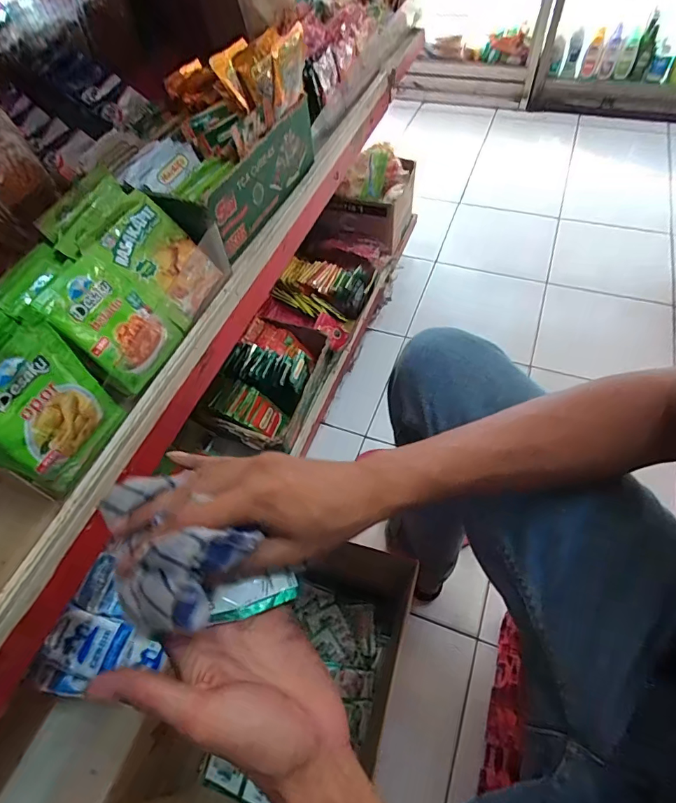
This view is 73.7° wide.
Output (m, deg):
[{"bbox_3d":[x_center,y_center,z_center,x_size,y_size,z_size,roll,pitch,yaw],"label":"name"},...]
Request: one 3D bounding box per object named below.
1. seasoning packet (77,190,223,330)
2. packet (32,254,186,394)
[{"bbox_3d":[-0.186,-0.147,0.467,0.020,0.121,0.099,-19,40,49],"label":"seasoning packet"},{"bbox_3d":[-0.207,-0.074,0.420,0.009,0.112,0.086,-12,44,39],"label":"packet"}]

